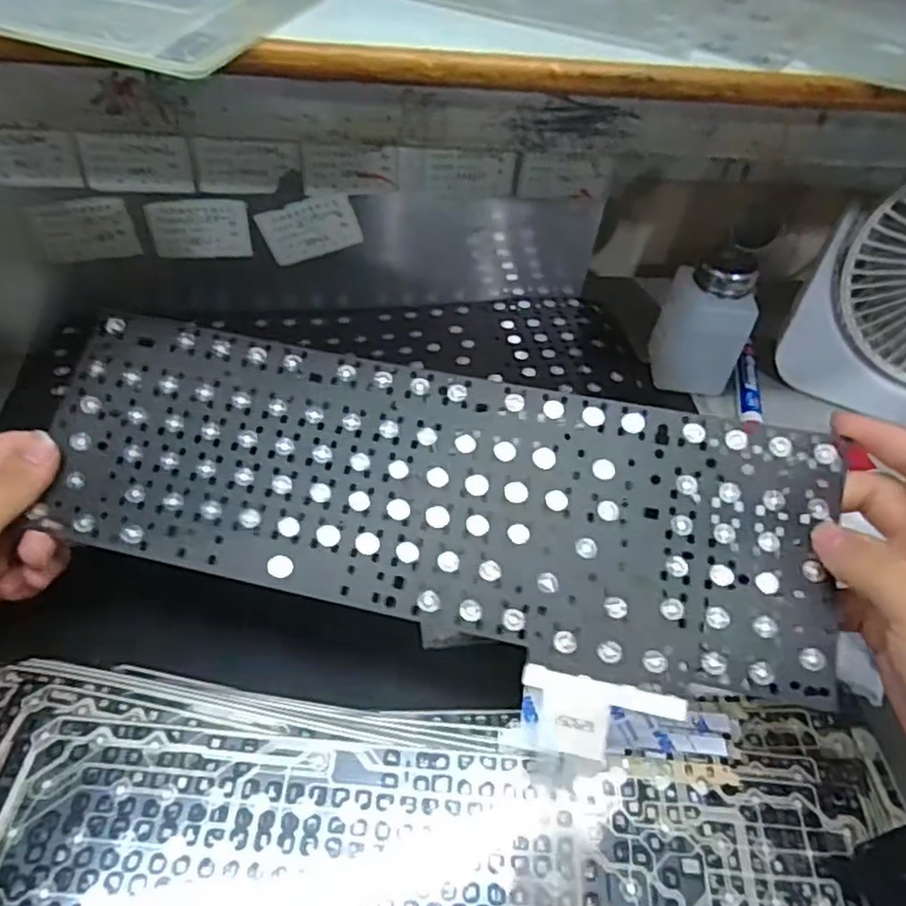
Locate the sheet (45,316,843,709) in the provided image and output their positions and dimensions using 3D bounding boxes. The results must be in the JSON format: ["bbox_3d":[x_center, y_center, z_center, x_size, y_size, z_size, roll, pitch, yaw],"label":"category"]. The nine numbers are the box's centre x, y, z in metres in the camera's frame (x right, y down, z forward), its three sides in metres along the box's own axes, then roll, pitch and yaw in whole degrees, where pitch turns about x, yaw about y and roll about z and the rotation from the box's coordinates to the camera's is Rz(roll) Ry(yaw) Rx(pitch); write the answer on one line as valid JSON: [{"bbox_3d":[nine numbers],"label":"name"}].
[{"bbox_3d":[-0.012,0.017,0.323,0.352,0.007,0.117,11,71,7],"label":"sheet"}]

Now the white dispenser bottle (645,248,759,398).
[{"bbox_3d":[0.181,-0.093,0.502,0.058,0.097,0.044,8,46,1],"label":"white dispenser bottle"}]

